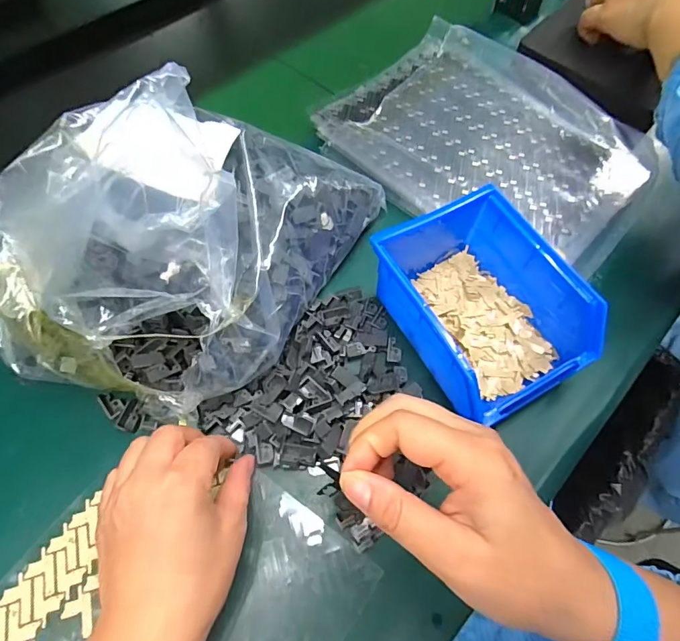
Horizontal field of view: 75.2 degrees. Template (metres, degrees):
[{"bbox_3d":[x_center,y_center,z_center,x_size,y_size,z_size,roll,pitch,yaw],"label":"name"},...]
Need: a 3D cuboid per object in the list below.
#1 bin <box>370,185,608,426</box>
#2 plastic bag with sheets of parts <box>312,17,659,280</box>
[{"bbox_3d":[0.097,-0.012,0.311,0.104,0.059,0.143,-28,65,-15],"label":"bin"},{"bbox_3d":[0.141,-0.171,0.420,0.283,0.021,0.222,37,68,15],"label":"plastic bag with sheets of parts"}]

